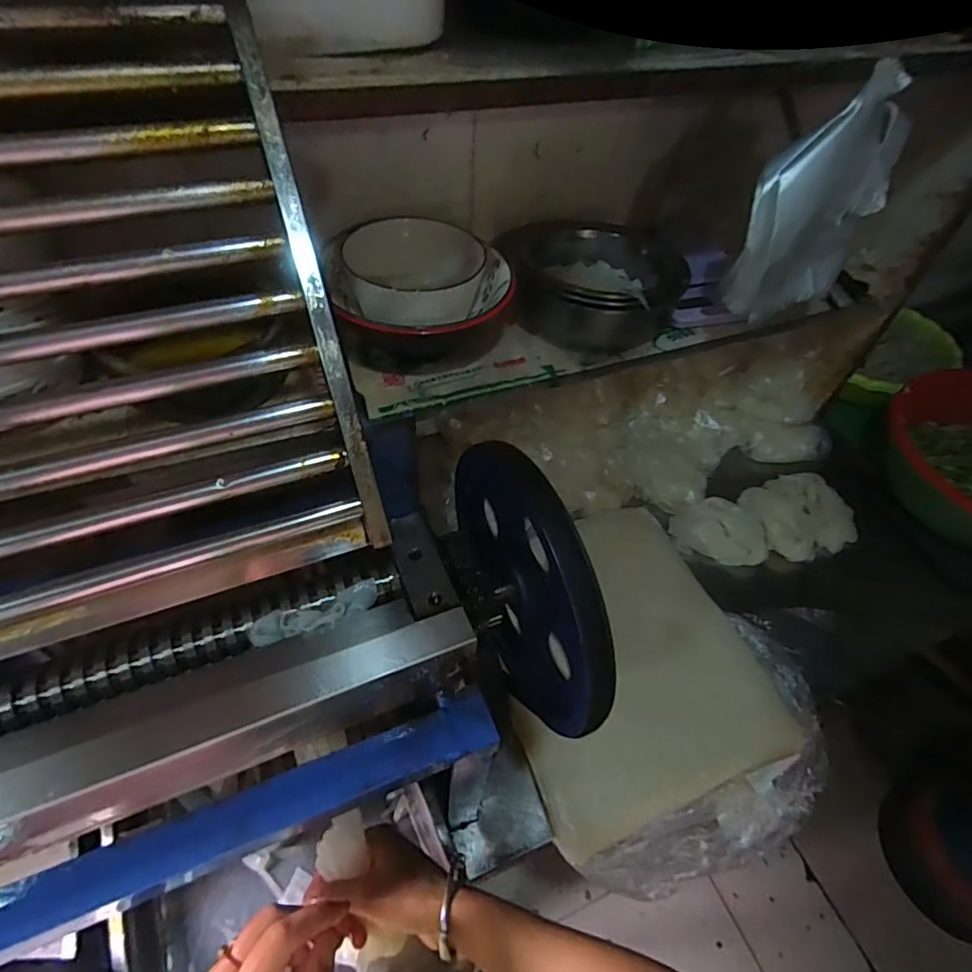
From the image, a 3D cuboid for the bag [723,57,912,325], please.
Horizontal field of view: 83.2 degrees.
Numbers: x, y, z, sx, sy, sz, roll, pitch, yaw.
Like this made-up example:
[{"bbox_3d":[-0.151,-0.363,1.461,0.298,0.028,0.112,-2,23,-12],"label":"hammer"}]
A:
[{"bbox_3d":[0.334,-0.284,0.554,0.168,0.195,0.056,-24,55,-22],"label":"bag"}]

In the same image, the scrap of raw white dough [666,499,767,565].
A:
[{"bbox_3d":[0.351,0.068,0.822,0.138,0.058,0.093,21,52,13],"label":"scrap of raw white dough"}]

